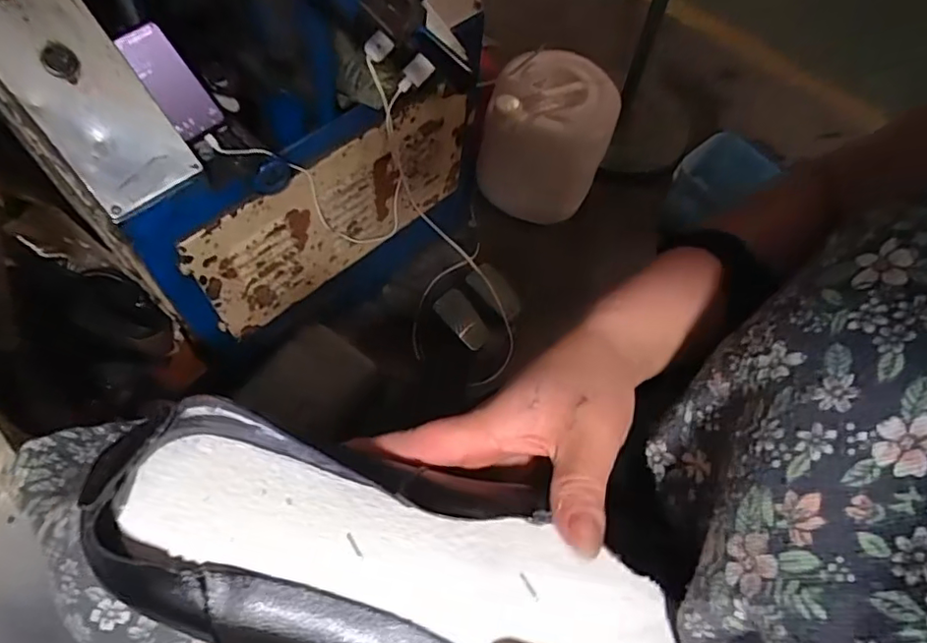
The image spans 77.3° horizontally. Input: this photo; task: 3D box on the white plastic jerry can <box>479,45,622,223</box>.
[{"bbox_3d":[0.209,-0.449,1.439,0.289,0.318,0.273,2,63,-3],"label":"white plastic jerry can"}]

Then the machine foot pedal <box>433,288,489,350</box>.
[{"bbox_3d":[-0.001,-0.005,1.285,0.067,0.021,0.137,-43,95,-25],"label":"machine foot pedal"}]

